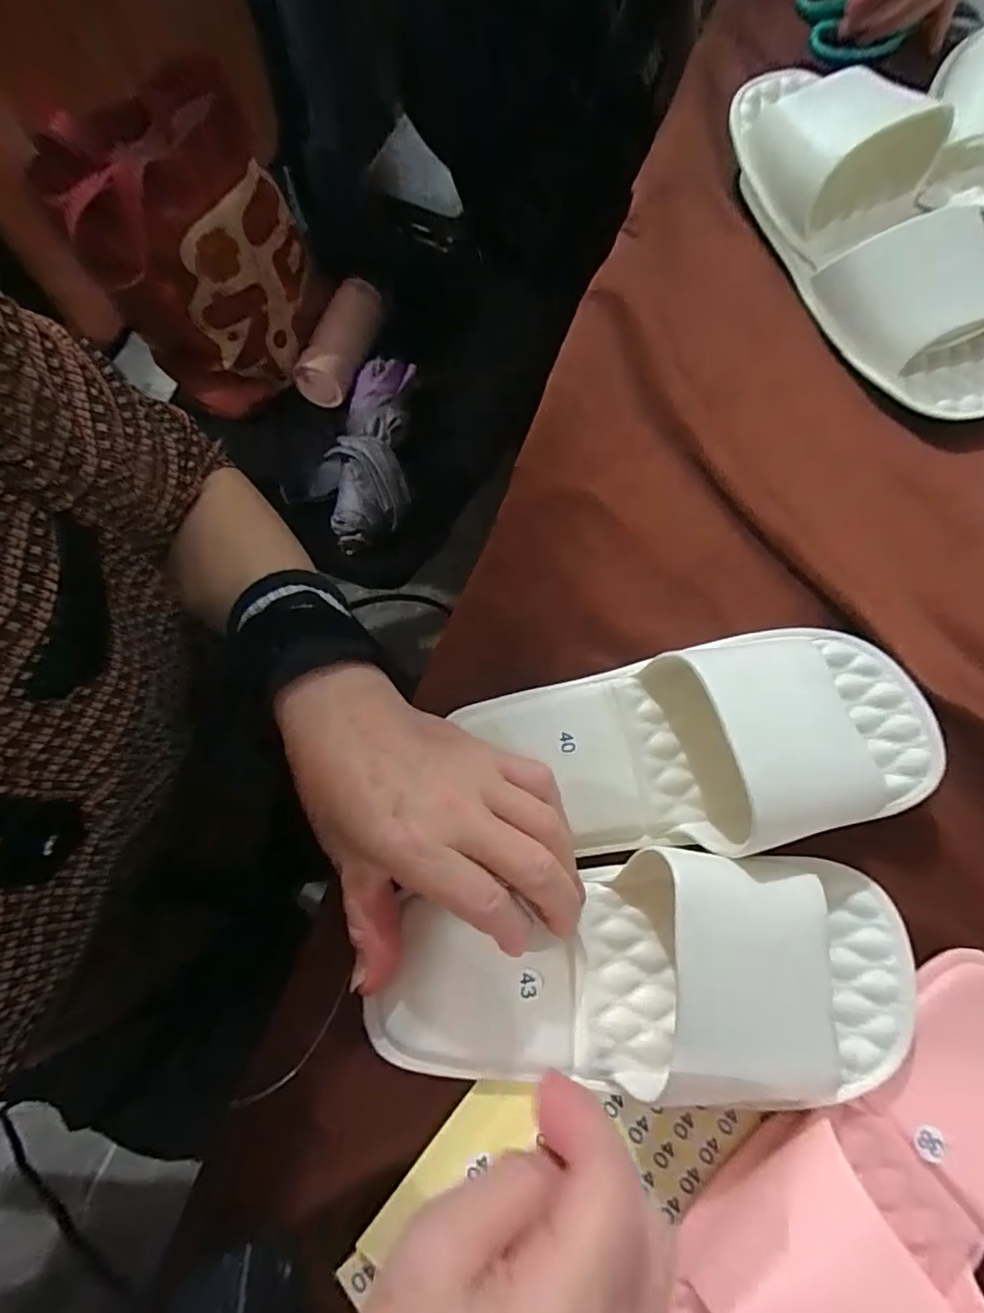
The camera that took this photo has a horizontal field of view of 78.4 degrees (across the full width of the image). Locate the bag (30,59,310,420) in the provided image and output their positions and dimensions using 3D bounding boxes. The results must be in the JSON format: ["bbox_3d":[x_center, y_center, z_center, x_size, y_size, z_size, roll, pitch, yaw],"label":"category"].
[{"bbox_3d":[-0.273,-0.381,0.604,0.202,0.276,0.079,-30,77,-10],"label":"bag"}]

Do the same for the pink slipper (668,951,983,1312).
[{"bbox_3d":[0.162,0.226,0.227,0.232,0.051,0.112,-35,77,-11],"label":"pink slipper"}]

